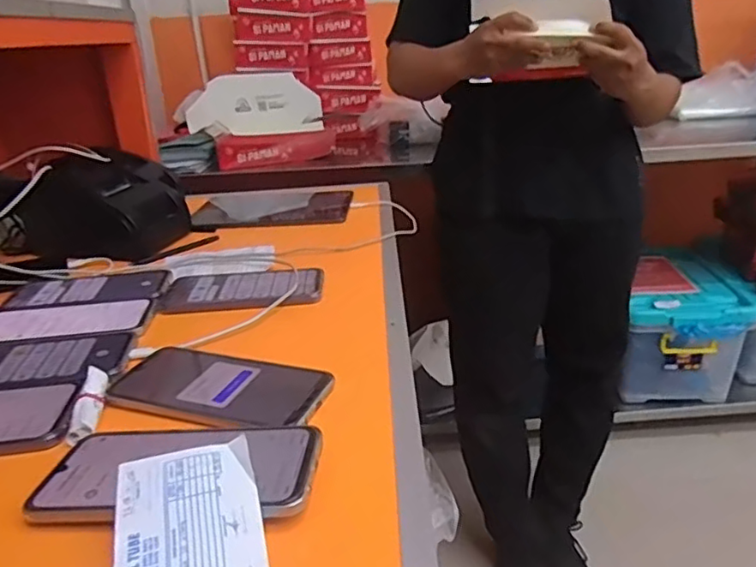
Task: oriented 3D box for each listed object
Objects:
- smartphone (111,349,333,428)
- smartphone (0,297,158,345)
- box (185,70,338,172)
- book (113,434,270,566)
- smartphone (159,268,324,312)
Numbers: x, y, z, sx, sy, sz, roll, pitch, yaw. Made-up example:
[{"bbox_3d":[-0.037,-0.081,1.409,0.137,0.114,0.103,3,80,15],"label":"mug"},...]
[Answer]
[{"bbox_3d":[-0.126,0.080,0.470,0.170,0.005,0.083,5,24,20],"label":"smartphone"},{"bbox_3d":[-0.312,0.039,0.599,0.165,0.009,0.091,-5,23,-6],"label":"smartphone"},{"bbox_3d":[-0.269,-0.379,1.374,0.315,0.177,0.168,-10,23,-15],"label":"box"},{"bbox_3d":[-0.100,0.133,0.318,0.075,0.005,0.106,-8,39,-14],"label":"book"},{"bbox_3d":[-0.146,0.005,0.652,0.168,0.010,0.084,-3,23,-1],"label":"smartphone"}]

